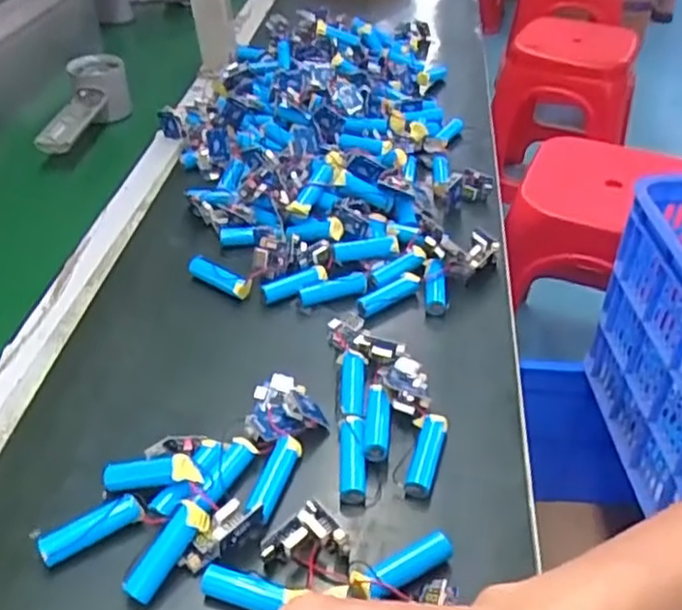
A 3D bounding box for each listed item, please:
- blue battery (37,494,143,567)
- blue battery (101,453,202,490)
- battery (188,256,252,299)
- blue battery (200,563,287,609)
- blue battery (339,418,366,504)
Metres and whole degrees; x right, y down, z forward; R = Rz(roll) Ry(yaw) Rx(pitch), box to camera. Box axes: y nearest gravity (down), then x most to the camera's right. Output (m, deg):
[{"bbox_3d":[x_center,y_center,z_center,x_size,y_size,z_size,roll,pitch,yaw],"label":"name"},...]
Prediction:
[{"bbox_3d":[-0.128,0.116,0.357,0.050,0.014,0.015,-23,45,-25],"label":"blue battery"},{"bbox_3d":[-0.104,0.091,0.373,0.058,0.014,0.014,-9,39,18],"label":"blue battery"},{"bbox_3d":[-0.090,-0.020,0.520,0.057,0.018,0.014,23,45,25],"label":"battery"},{"bbox_3d":[-0.047,0.138,0.334,0.041,0.013,0.014,13,41,14],"label":"blue battery"},{"bbox_3d":[0.007,0.086,0.389,0.015,0.012,0.049,-2,57,0],"label":"blue battery"}]

